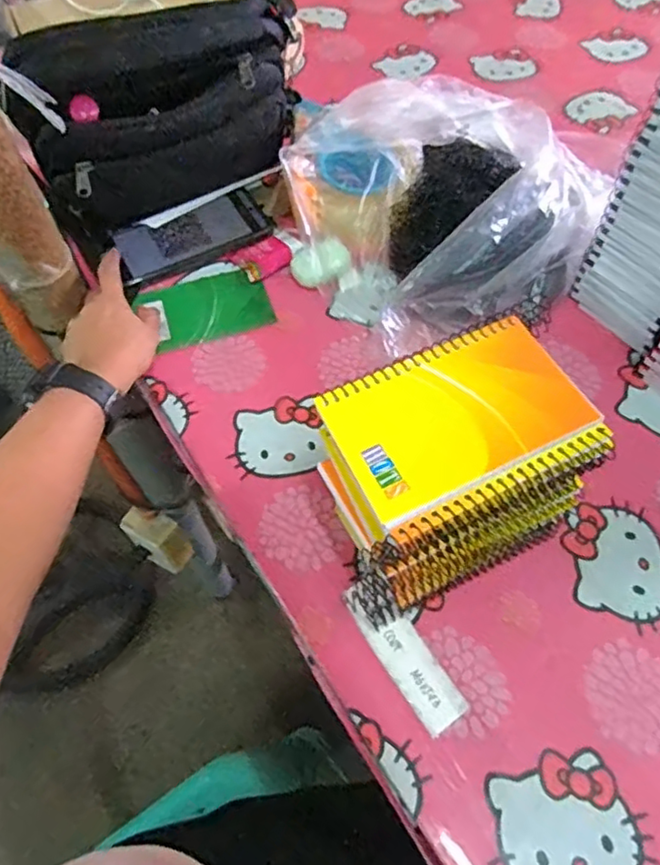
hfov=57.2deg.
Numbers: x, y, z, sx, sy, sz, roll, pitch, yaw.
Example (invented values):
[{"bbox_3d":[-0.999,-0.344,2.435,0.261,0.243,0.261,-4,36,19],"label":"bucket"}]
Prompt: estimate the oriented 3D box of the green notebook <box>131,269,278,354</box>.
[{"bbox_3d":[-0.116,-0.120,0.575,0.110,0.008,0.079,-20,60,-10],"label":"green notebook"}]

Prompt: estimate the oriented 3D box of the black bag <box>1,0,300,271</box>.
[{"bbox_3d":[-0.142,-0.303,0.559,0.104,0.144,0.267,39,67,22],"label":"black bag"}]

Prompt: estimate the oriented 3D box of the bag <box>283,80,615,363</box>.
[{"bbox_3d":[0.114,-0.212,0.563,0.290,0.103,0.247,-35,64,-17],"label":"bag"}]

